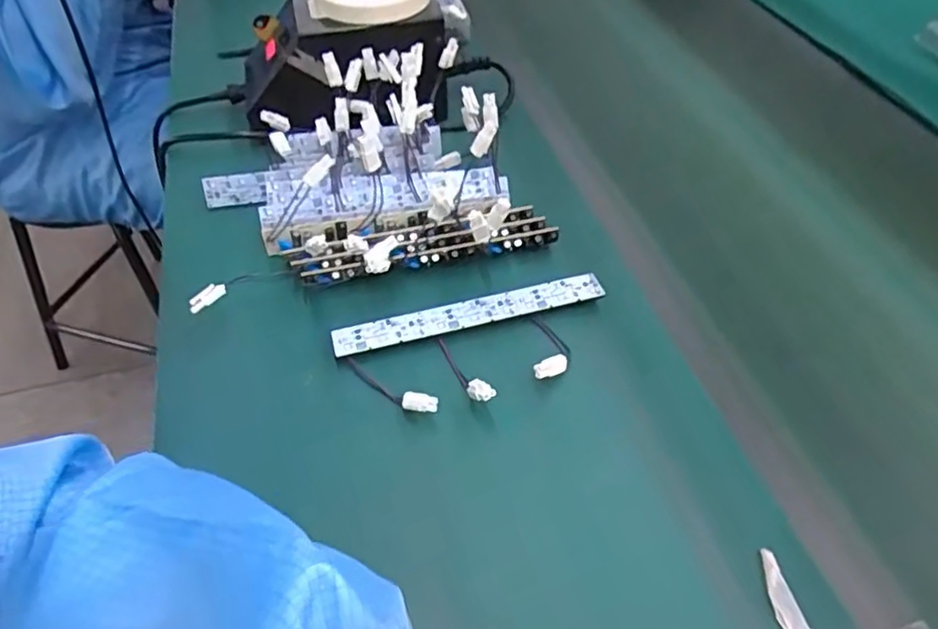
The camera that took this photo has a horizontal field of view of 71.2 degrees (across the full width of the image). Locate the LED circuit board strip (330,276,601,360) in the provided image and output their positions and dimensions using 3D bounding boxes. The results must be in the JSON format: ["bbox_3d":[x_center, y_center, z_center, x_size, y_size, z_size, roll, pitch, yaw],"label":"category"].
[{"bbox_3d":[0.001,-0.001,0.455,0.189,0.004,0.023,-13,62,-10],"label":"LED circuit board strip"}]

